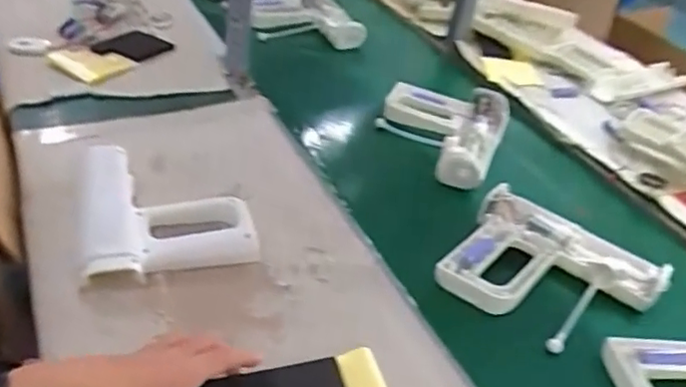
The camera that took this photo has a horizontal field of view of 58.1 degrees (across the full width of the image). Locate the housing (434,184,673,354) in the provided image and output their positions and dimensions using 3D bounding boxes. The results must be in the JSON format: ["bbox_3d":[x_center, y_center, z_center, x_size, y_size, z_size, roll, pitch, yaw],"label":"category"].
[{"bbox_3d":[0.234,0.082,0.685,0.207,0.041,0.176,28,42,26],"label":"housing"}]

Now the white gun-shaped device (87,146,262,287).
[{"bbox_3d":[-0.199,0.015,0.692,0.180,0.034,0.197,-6,38,-16],"label":"white gun-shaped device"}]

